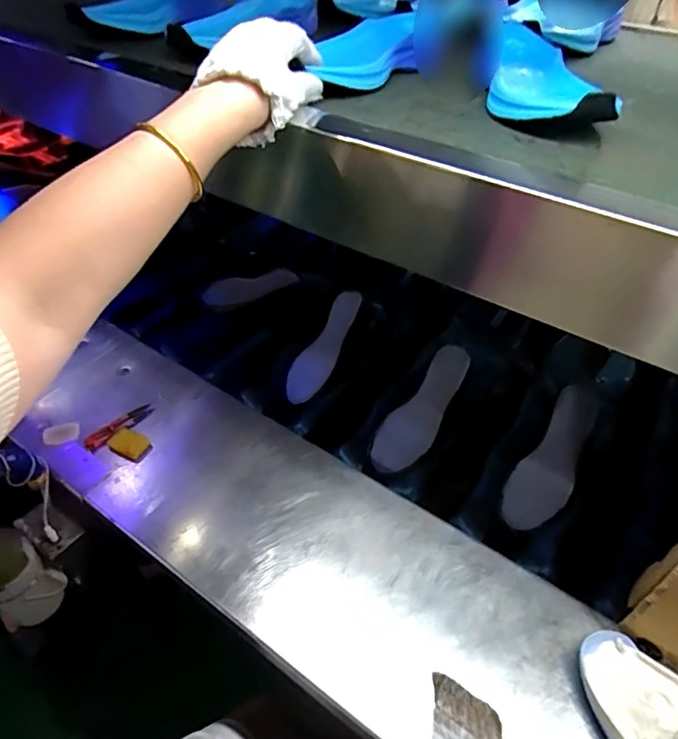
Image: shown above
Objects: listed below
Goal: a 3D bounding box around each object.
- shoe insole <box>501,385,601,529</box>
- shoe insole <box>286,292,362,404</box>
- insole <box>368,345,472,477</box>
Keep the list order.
[{"bbox_3d":[0.306,0.124,0.707,0.072,0.012,0.224,29,74,22],"label":"shoe insole"},{"bbox_3d":[-0.023,-0.042,0.863,0.060,0.016,0.223,24,72,16],"label":"shoe insole"},{"bbox_3d":[0.129,0.061,0.762,0.072,0.011,0.221,32,79,24],"label":"insole"}]

